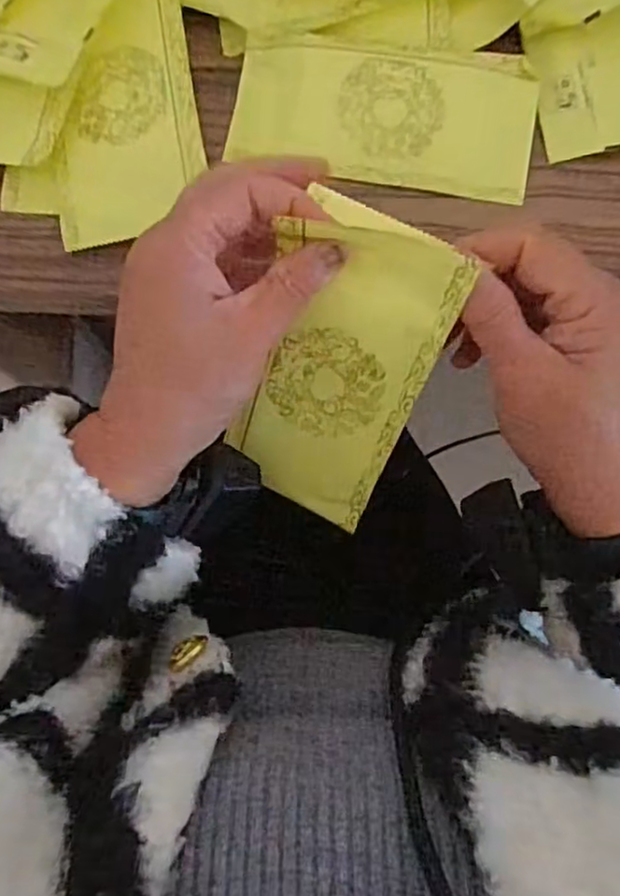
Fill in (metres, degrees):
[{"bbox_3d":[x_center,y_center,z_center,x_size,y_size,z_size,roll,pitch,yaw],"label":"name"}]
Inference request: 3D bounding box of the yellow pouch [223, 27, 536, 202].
[{"bbox_3d":[0.042,-0.192,0.373,0.170,0.009,0.082,8,89,4],"label":"yellow pouch"}]

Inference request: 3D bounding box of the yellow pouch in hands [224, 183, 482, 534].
[{"bbox_3d":[0.012,-0.032,0.312,0.076,0.156,0.014,24,38,5],"label":"yellow pouch in hands"}]

